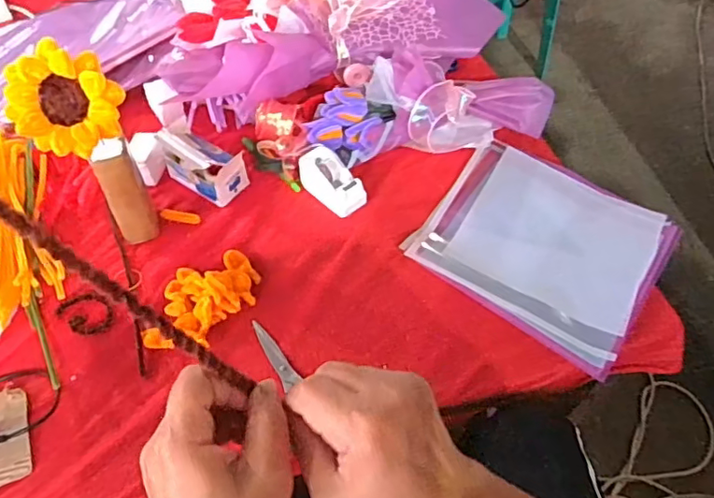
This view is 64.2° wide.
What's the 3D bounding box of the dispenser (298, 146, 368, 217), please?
[{"bbox_3d":[-0.036,-0.096,0.802,0.055,0.039,0.107,-35,60,-24],"label":"dispenser"}]

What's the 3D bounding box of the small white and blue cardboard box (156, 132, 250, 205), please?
[{"bbox_3d":[-0.219,-0.126,0.794,0.116,0.074,0.066,27,57,19],"label":"small white and blue cardboard box"}]

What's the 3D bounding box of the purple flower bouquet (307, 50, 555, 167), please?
[{"bbox_3d":[0.108,-0.214,0.847,0.367,0.103,0.135,-18,55,-14],"label":"purple flower bouquet"}]

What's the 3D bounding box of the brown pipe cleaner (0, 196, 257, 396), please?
[{"bbox_3d":[-0.111,0.027,0.282,0.005,0.161,0.008,-16,39,42],"label":"brown pipe cleaner"}]

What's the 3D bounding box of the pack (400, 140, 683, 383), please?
[{"bbox_3d":[0.248,-0.012,0.761,0.285,0.021,0.274,32,59,21],"label":"pack"}]

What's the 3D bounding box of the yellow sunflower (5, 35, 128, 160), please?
[{"bbox_3d":[-0.294,-0.147,0.572,0.104,0.103,0.021,-32,21,8],"label":"yellow sunflower"}]

